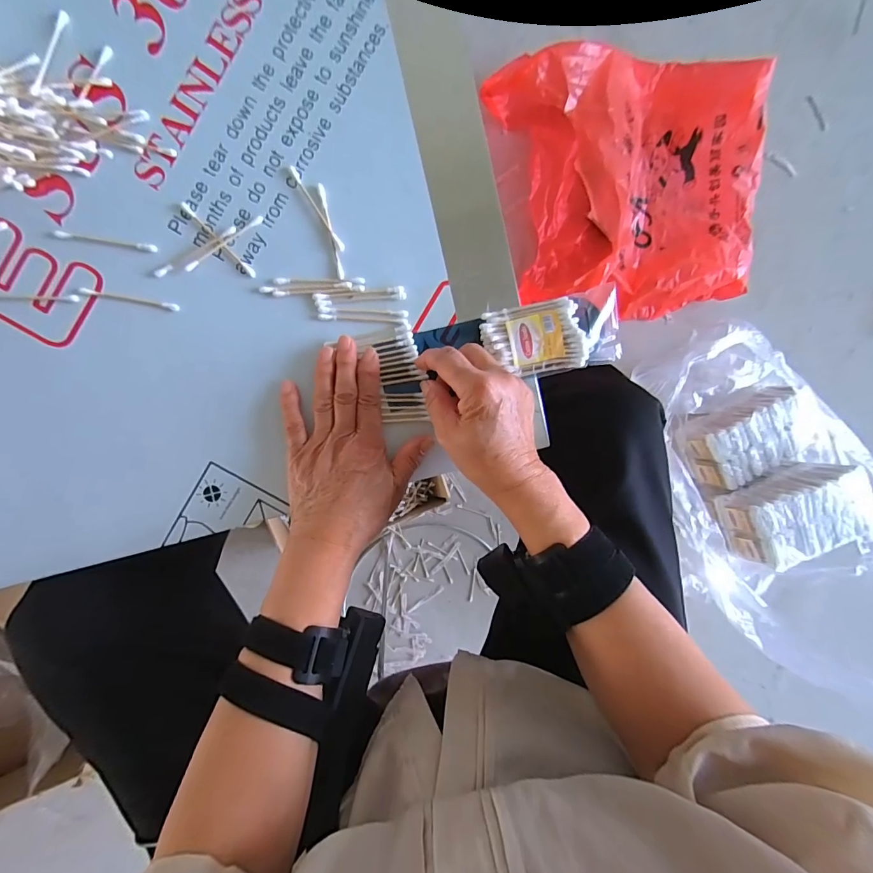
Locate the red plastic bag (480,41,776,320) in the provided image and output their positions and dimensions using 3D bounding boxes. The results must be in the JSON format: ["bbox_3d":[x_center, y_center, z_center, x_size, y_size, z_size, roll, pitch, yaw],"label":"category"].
[{"bbox_3d":[0.354,-0.442,0.744,0.458,0.173,0.422,-9,96,-5],"label":"red plastic bag"}]

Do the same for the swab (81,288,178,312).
[{"bbox_3d":[-0.243,-0.109,0.324,0.074,0.004,0.006,9,94,-7],"label":"swab"}]

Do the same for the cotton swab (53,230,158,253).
[{"bbox_3d":[-0.254,-0.150,0.314,0.073,0.004,0.006,7,95,-7],"label":"cotton swab"}]

